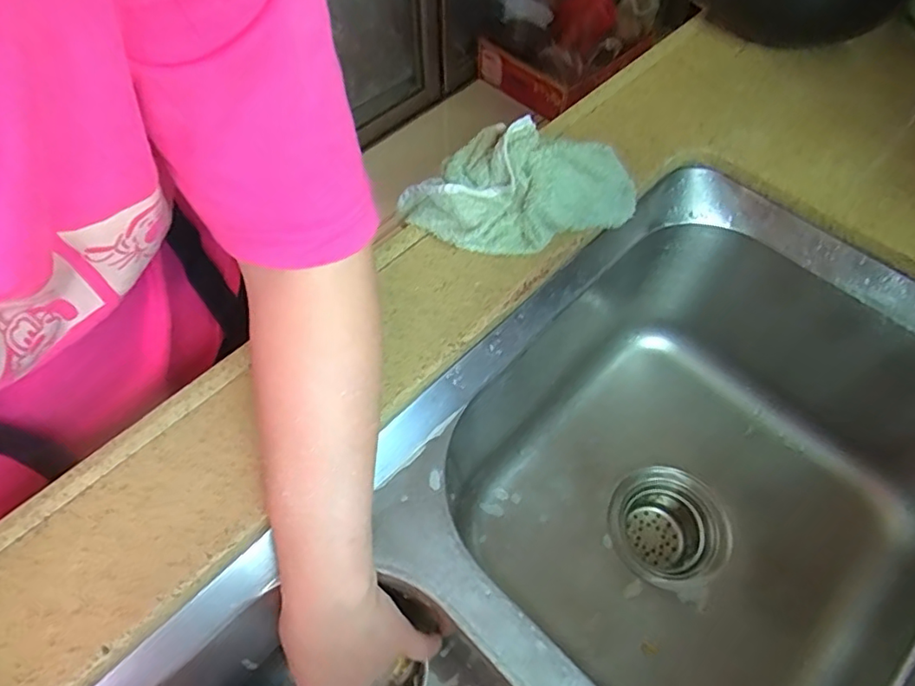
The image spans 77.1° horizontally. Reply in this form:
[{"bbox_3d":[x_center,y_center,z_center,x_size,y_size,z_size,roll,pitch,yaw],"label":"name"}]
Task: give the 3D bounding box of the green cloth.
[{"bbox_3d":[0.041,-0.118,0.423,0.154,0.058,0.097,-18,59,-11],"label":"green cloth"}]

